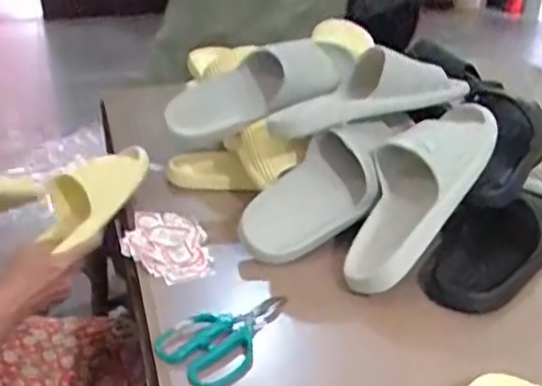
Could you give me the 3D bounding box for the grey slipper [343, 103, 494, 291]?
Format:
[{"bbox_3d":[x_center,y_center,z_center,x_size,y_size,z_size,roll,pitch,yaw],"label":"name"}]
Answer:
[{"bbox_3d":[0.163,-0.014,0.735,0.109,0.065,0.280,21,66,34],"label":"grey slipper"}]

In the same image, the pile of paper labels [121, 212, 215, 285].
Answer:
[{"bbox_3d":[-0.128,0.066,0.789,0.102,0.036,0.119,-6,28,-13],"label":"pile of paper labels"}]

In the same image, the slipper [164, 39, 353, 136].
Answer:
[{"bbox_3d":[0.000,-0.157,0.929,0.297,0.096,0.085,-23,36,-39],"label":"slipper"}]

